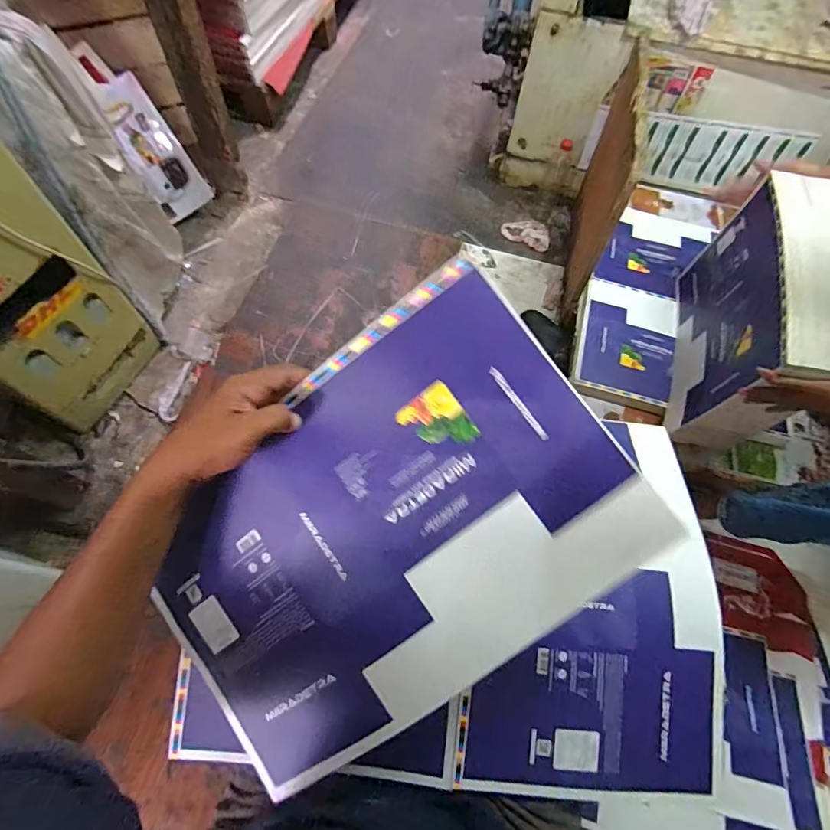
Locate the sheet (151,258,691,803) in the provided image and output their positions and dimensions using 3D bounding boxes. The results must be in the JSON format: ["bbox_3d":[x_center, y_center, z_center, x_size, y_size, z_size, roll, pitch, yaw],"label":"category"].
[{"bbox_3d":[-0.036,0.115,0.395,0.435,0.023,0.284,-39,84,7],"label":"sheet"}]

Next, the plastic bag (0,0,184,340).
[{"bbox_3d":[-0.680,-0.443,0.915,0.184,0.588,0.245,9,65,4],"label":"plastic bag"}]

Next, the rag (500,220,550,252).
[{"bbox_3d":[0.331,-0.541,1.324,0.151,0.016,0.108,22,66,10],"label":"rag"}]

